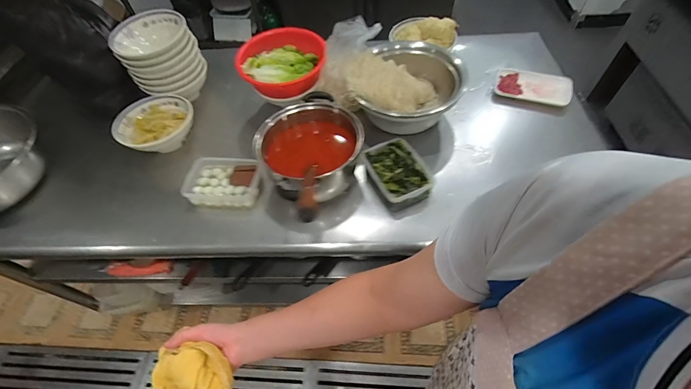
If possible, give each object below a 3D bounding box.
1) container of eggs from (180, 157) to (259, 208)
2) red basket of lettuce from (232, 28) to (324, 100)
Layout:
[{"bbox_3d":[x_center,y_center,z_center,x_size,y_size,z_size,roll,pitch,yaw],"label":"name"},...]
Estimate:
[{"bbox_3d":[-0.333,-0.036,0.856,0.201,0.055,0.126,5,48,2],"label":"container of eggs"},{"bbox_3d":[-0.186,-0.404,0.965,0.249,0.090,0.232,12,70,-3],"label":"red basket of lettuce"}]

